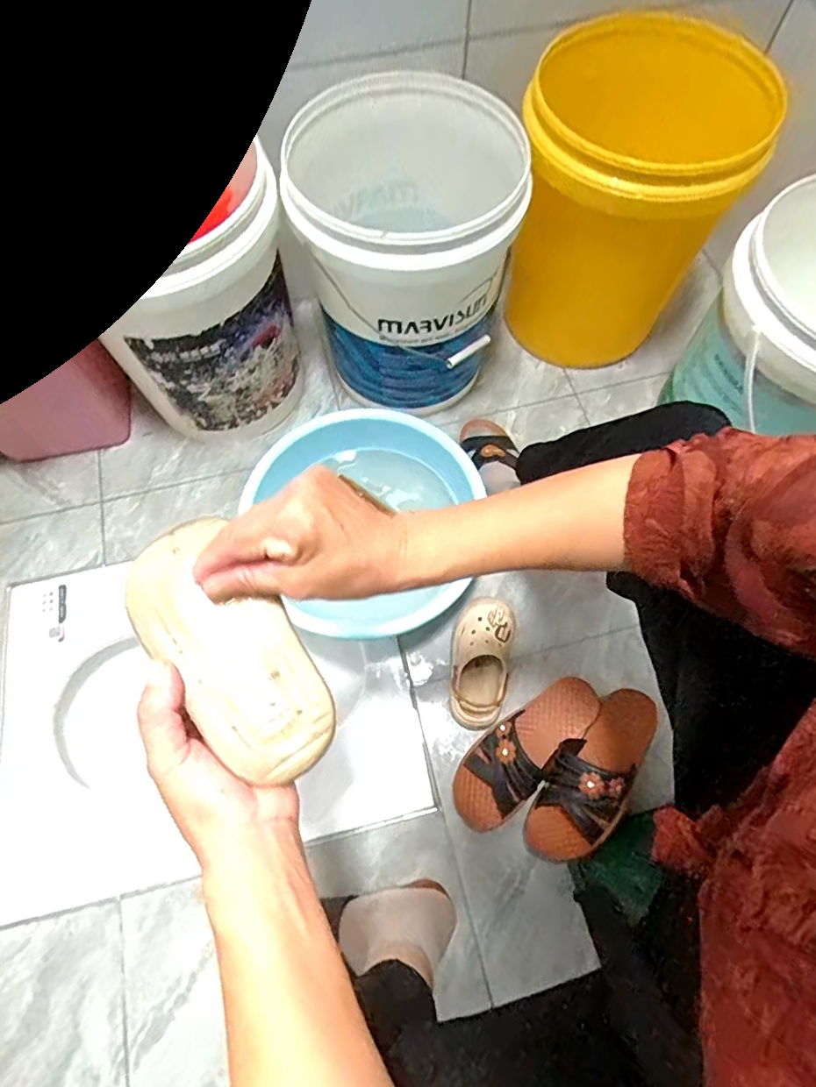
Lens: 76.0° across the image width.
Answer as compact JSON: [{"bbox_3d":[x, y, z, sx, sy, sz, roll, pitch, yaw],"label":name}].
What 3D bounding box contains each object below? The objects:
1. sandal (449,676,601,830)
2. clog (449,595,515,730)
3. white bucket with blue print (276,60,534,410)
[{"bbox_3d":[0.144,0.263,0.670,0.219,0.062,0.086,-42,76,-15],"label":"sandal"},{"bbox_3d":[0.100,0.159,0.710,0.080,0.072,0.167,11,70,3],"label":"clog"},{"bbox_3d":[-0.001,-0.406,0.762,0.284,0.345,0.311,11,70,3],"label":"white bucket with blue print"}]

